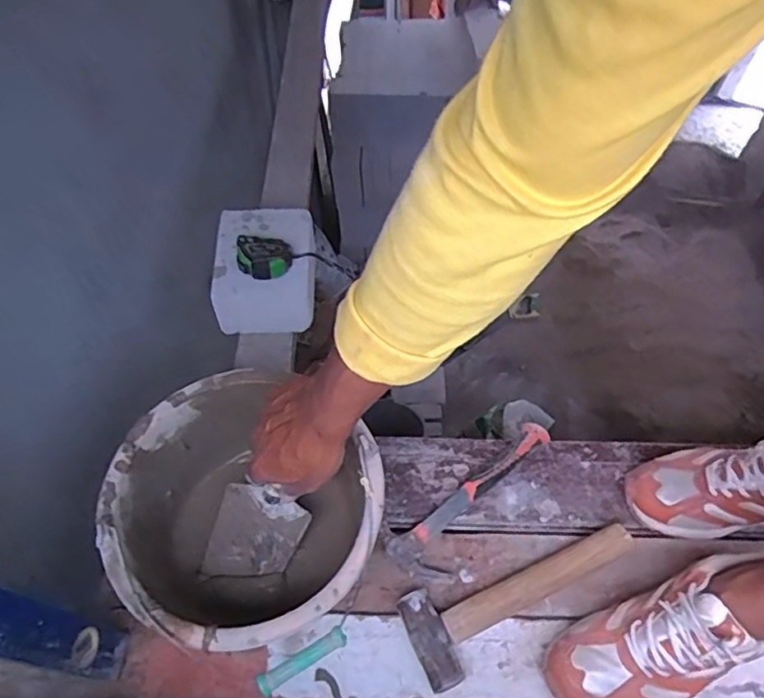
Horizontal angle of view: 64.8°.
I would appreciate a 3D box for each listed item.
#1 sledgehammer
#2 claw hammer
[{"bbox_3d":[0.167,0.282,0.702,0.289,0.043,0.096,-21,58,-13],"label":"sledgehammer"},{"bbox_3d":[0.128,0.192,0.766,0.270,0.029,0.081,-33,61,-20],"label":"claw hammer"}]

